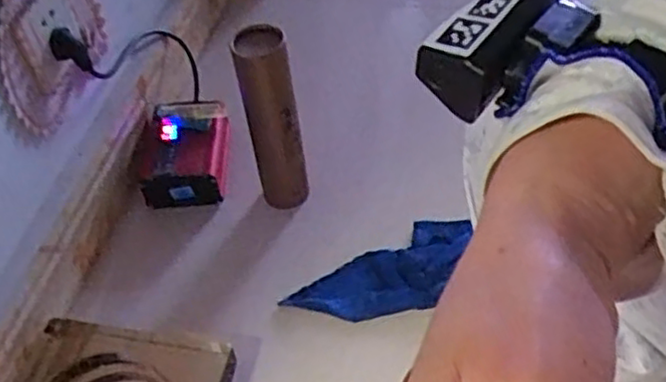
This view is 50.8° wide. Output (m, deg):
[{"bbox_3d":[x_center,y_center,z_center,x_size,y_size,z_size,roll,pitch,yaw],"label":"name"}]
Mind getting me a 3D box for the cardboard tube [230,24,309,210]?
[{"bbox_3d":[-0.063,-0.072,0.772,0.056,0.221,0.061,-8,48,0],"label":"cardboard tube"}]

